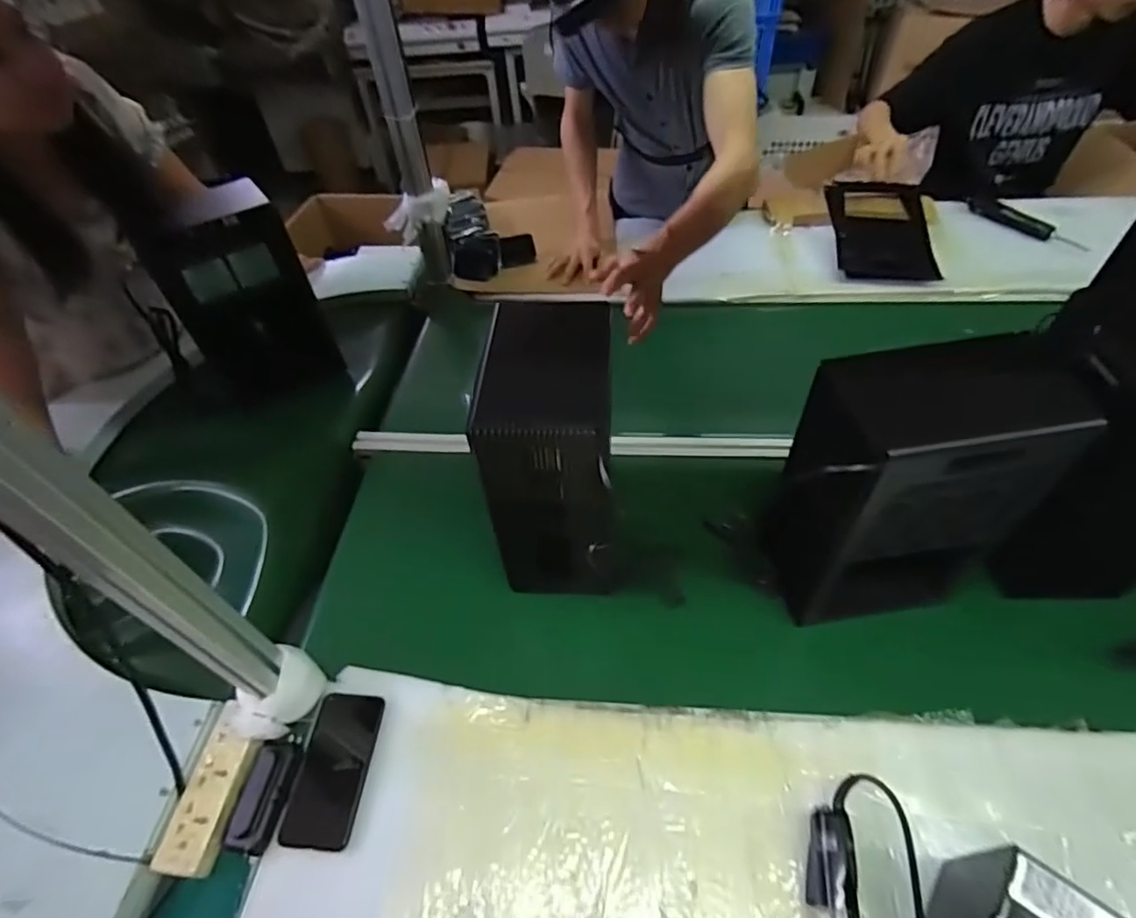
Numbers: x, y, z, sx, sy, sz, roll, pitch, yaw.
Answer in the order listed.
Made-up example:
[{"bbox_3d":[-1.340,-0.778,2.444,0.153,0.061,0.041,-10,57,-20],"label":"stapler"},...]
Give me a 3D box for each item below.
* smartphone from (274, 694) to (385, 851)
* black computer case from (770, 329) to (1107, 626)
[{"bbox_3d":[-0.265,0.349,0.649,0.077,0.008,0.153,4,54,2],"label":"smartphone"},{"bbox_3d":[0.366,0.042,0.649,0.222,0.306,0.139,-13,49,-5],"label":"black computer case"}]

